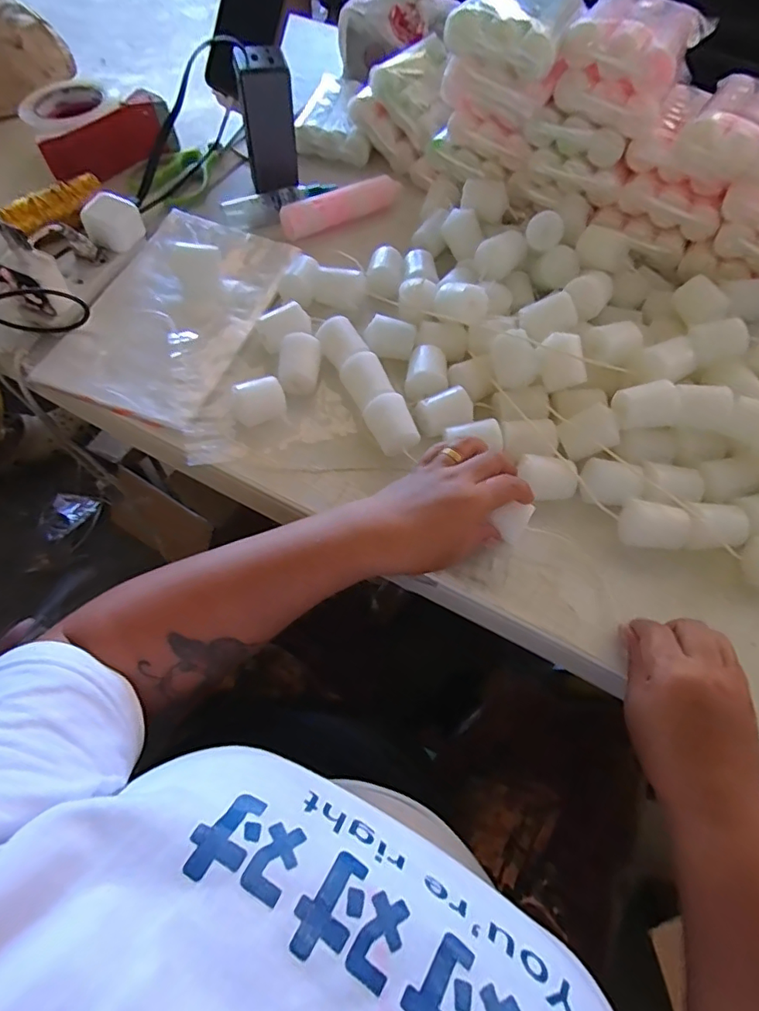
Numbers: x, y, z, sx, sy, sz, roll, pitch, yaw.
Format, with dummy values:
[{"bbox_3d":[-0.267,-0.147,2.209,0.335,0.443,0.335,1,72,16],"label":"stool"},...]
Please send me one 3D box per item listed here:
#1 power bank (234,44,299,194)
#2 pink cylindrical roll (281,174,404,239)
[{"bbox_3d":[-0.118,-0.406,0.551,0.054,0.108,0.050,-12,63,-8],"label":"power bank"},{"bbox_3d":[-0.039,-0.337,0.580,0.147,0.026,0.029,-27,66,-15],"label":"pink cylindrical roll"}]

